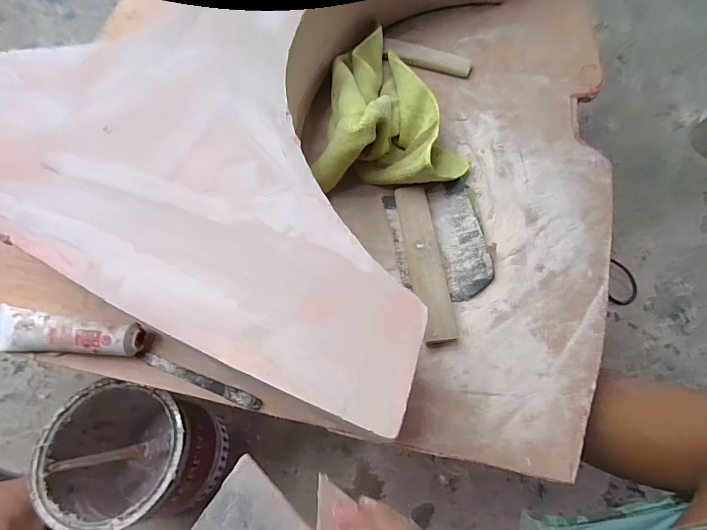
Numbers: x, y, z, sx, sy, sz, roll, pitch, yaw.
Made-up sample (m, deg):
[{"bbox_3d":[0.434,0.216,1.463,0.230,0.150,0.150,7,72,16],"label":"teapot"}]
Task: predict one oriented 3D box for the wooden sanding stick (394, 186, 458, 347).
[{"bbox_3d":[0.085,-0.006,0.461,0.040,0.019,0.198,-5,66,-3],"label":"wooden sanding stick"}]

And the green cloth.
[{"bbox_3d":[0.056,-0.230,0.519,0.193,0.090,0.274,2,65,0],"label":"green cloth"}]

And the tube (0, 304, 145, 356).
[{"bbox_3d":[-0.309,0.074,0.412,0.166,0.026,0.043,6,66,2],"label":"tube"}]

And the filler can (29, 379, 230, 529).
[{"bbox_3d":[-0.289,0.257,0.524,0.177,0.204,0.148,10,66,4],"label":"filler can"}]

